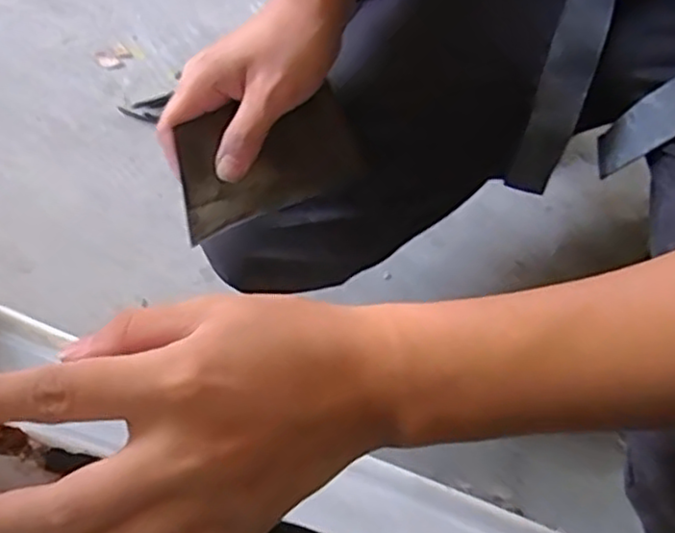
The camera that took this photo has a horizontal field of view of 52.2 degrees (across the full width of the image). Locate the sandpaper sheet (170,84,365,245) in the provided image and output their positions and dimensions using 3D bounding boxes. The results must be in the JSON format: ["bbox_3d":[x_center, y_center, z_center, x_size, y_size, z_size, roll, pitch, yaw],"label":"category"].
[{"bbox_3d":[-0.044,-0.070,0.436,0.123,0.006,0.068,-26,106,-22],"label":"sandpaper sheet"}]

